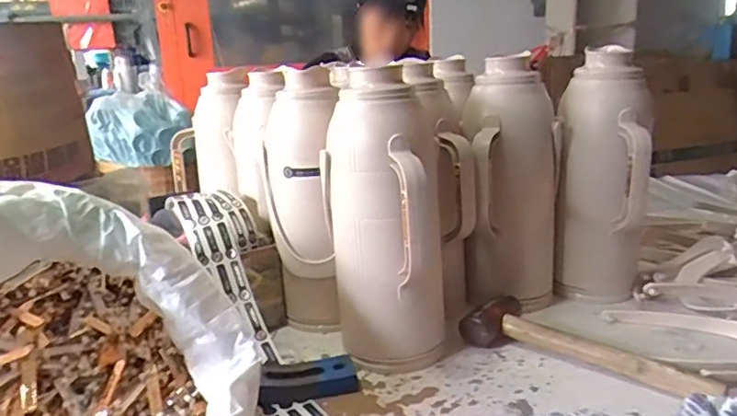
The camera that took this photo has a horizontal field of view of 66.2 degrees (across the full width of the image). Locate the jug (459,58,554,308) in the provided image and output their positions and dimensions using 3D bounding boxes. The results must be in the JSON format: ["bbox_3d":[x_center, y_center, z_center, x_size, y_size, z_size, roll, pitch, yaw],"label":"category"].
[{"bbox_3d":[0.200,-0.031,0.781,0.123,0.332,0.121,0,15,7],"label":"jug"}]

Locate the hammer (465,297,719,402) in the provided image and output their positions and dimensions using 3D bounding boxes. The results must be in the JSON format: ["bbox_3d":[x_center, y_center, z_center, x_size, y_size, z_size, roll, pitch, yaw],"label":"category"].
[{"bbox_3d":[0.259,0.160,0.678,0.273,0.043,0.083,8,18,32],"label":"hammer"}]

